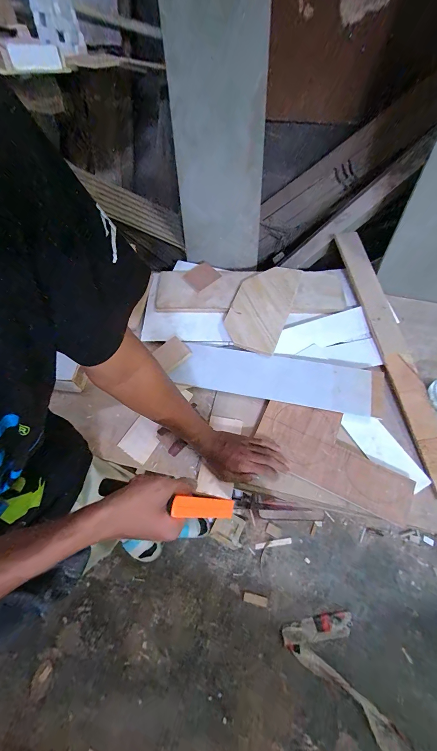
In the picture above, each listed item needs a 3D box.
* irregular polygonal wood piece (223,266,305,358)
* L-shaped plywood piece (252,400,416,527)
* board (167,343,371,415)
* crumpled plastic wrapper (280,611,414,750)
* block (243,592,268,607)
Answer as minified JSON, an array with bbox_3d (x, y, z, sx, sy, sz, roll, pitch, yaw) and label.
[{"bbox_3d":[0.106,-0.172,0.681,0.138,0.020,0.247,18,71,20],"label":"irregular polygonal wood piece"},{"bbox_3d":[0.221,0.149,0.556,0.290,0.015,0.142,23,70,16],"label":"L-shaped plywood piece"},{"bbox_3d":[0.112,0.006,0.627,0.409,0.010,0.104,9,79,11],"label":"board"},{"bbox_3d":[0.505,1.081,0.942,0.244,0.036,0.591,-36,68,-16],"label":"crumpled plastic wrapper"},{"bbox_3d":[0.143,0.872,1.099,0.091,0.007,0.030,11,64,7],"label":"block"}]

